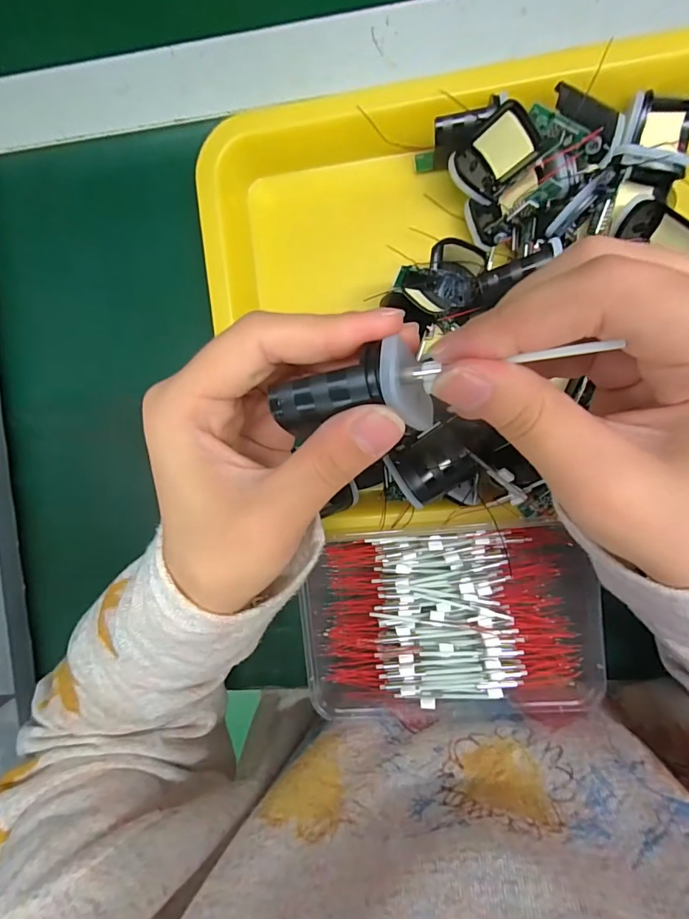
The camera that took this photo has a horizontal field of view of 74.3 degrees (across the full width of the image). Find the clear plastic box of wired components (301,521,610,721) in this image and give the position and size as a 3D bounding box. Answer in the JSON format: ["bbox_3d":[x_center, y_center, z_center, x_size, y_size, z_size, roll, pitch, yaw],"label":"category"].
[{"bbox_3d":[0.062,0.095,0.279,0.173,0.042,0.110,-5,94,6],"label":"clear plastic box of wired components"}]

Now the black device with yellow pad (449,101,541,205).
[{"bbox_3d":[0.085,-0.174,0.258,0.033,0.012,0.045,34,136,-17],"label":"black device with yellow pad"}]

